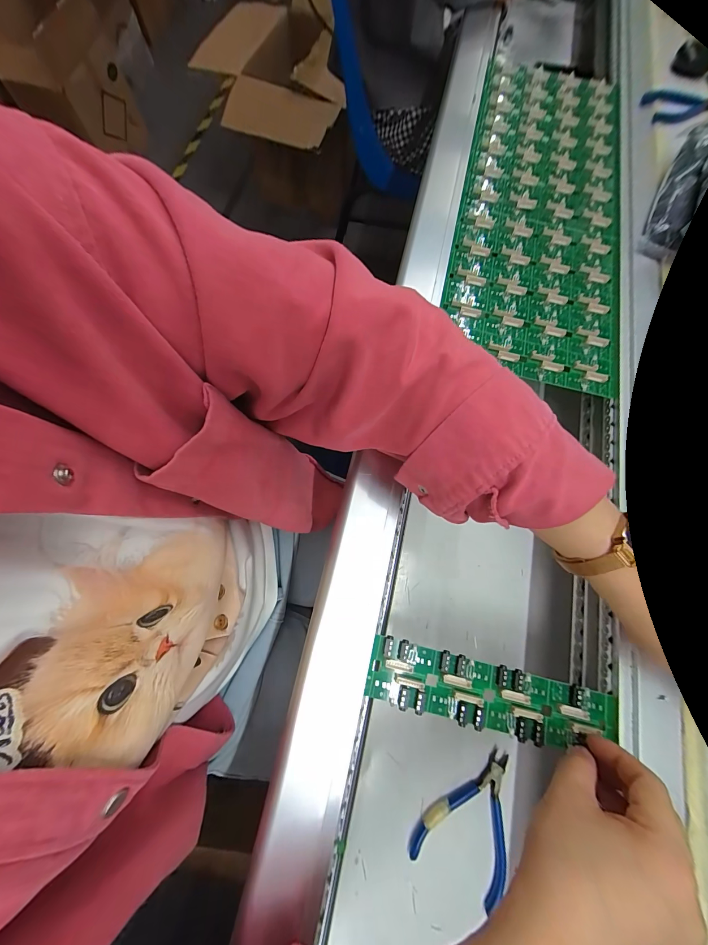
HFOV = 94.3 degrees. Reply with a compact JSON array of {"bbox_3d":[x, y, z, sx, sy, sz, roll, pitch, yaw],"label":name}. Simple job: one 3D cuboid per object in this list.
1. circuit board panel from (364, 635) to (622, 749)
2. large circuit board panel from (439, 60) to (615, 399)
[{"bbox_3d":[0.101,0.162,0.239,0.181,0.007,0.043,13,73,1],"label":"circuit board panel"},{"bbox_3d":[0.216,-0.318,0.383,0.174,0.011,0.479,13,73,1],"label":"large circuit board panel"}]

